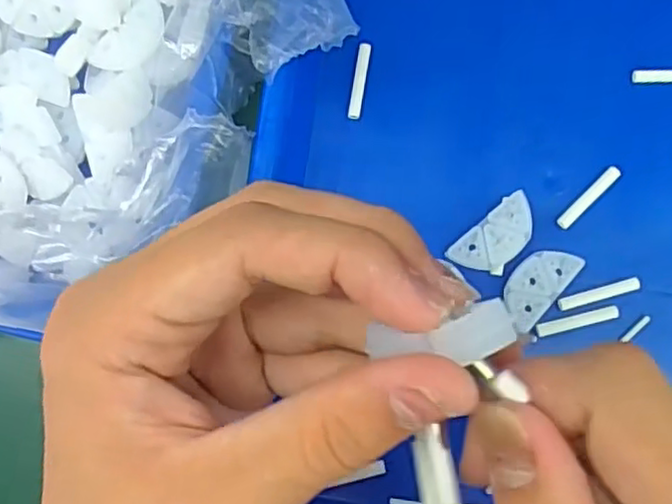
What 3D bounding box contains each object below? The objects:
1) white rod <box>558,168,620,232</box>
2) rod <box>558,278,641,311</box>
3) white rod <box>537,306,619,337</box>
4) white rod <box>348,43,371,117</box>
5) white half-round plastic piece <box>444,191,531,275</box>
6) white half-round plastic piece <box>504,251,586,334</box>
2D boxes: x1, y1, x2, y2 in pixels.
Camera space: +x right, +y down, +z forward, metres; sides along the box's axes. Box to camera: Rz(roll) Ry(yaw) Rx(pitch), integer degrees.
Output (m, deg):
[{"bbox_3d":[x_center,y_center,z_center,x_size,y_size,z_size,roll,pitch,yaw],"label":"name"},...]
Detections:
[{"bbox_3d":[0.107,-0.023,0.287,0.006,0.004,0.034,44,86,8],"label":"white rod"},{"bbox_3d":[0.109,0.017,0.280,0.034,0.004,0.006,-17,81,1],"label":"rod"},{"bbox_3d":[0.100,0.028,0.280,0.034,0.004,0.006,-14,81,1],"label":"white rod"},{"bbox_3d":[0.010,-0.076,0.301,0.006,0.004,0.034,10,82,5],"label":"white rod"},{"bbox_3d":[0.067,-0.005,0.283,0.037,0.012,0.020,-43,81,-3],"label":"white half-round plastic piece"},{"bbox_3d":[0.083,0.013,0.282,0.021,0.005,0.038,42,86,8],"label":"white half-round plastic piece"}]

